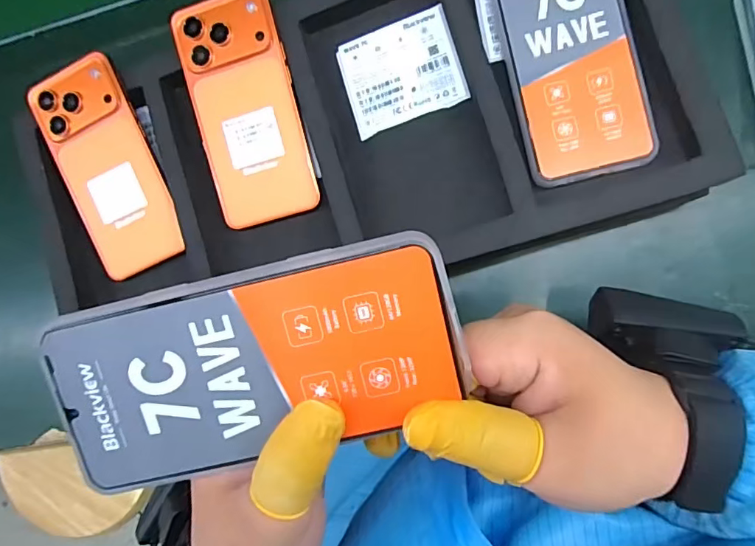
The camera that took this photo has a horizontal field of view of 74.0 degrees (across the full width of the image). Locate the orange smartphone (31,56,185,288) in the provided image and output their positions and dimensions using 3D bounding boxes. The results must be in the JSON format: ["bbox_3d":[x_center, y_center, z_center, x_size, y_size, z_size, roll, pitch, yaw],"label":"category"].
[{"bbox_3d":[-0.207,-0.081,0.387,0.079,0.013,0.162,-20,90,8],"label":"orange smartphone"}]

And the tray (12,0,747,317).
[{"bbox_3d":[-0.036,-0.104,0.358,0.479,0.043,0.219,-12,84,10],"label":"tray"}]

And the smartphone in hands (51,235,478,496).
[{"bbox_3d":[-0.049,0.037,0.202,0.163,0.011,0.076,-16,90,5],"label":"smartphone in hands"}]

